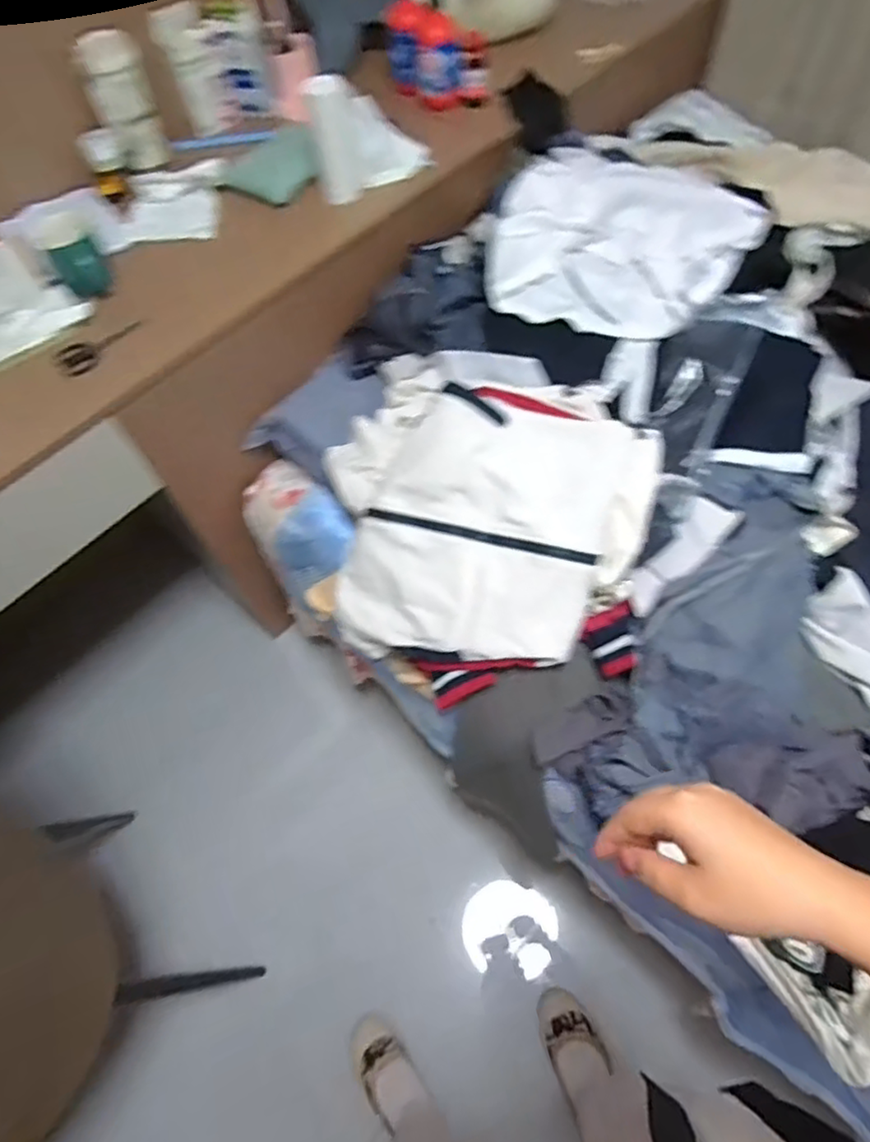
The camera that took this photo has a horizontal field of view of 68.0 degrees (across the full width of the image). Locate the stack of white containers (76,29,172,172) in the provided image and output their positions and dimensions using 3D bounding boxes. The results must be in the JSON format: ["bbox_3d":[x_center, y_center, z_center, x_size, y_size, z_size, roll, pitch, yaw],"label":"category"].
[{"bbox_3d":[-0.511,-0.780,1.060,0.079,0.162,0.090,-11,60,-2],"label":"stack of white containers"}]

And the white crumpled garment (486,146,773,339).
[{"bbox_3d":[0.237,-0.499,0.935,0.358,0.064,0.405,-37,65,-16],"label":"white crumpled garment"}]

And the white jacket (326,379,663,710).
[{"bbox_3d":[0.058,-0.069,0.890,0.439,0.231,0.405,8,61,8],"label":"white jacket"}]

